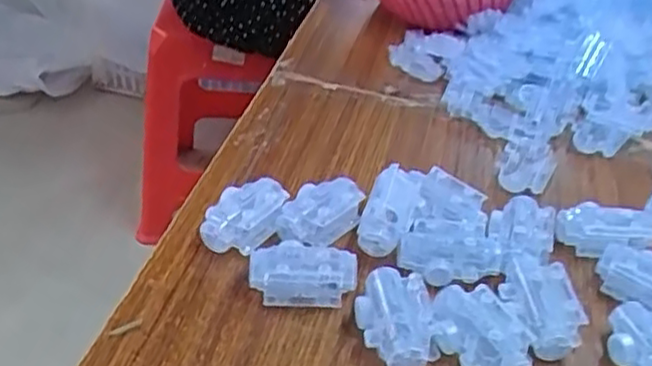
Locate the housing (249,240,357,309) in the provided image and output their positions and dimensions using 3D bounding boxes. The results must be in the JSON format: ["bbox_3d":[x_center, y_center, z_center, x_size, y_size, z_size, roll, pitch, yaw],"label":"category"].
[{"bbox_3d":[-0.015,0.060,0.459,0.069,0.030,0.039,1,37,-5],"label":"housing"}]

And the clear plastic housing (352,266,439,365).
[{"bbox_3d":[0.043,0.085,0.433,0.045,0.030,0.069,-1,38,-8],"label":"clear plastic housing"}]

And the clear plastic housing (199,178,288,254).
[{"bbox_3d":[-0.059,0.022,0.497,0.044,0.026,0.060,20,40,19],"label":"clear plastic housing"}]

